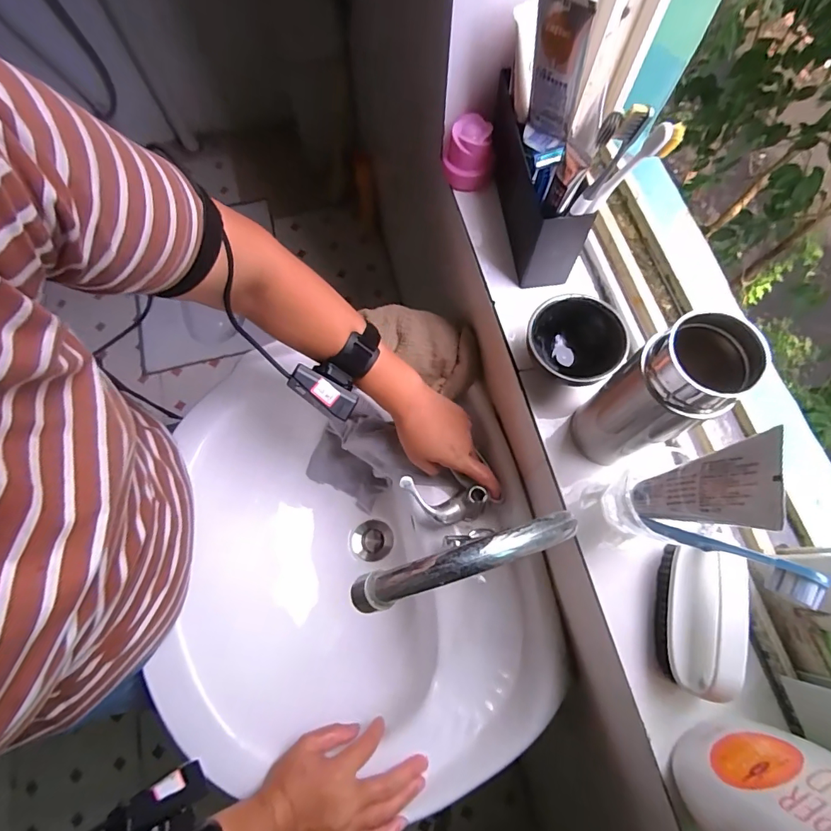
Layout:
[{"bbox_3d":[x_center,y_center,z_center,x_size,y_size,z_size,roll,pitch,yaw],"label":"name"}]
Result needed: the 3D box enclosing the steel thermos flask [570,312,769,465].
[{"bbox_3d":[0.176,-0.011,0.347,0.057,0.177,0.058,0,71,0],"label":"steel thermos flask"}]

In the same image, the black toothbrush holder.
[{"bbox_3d":[0.116,-0.241,0.462,0.051,0.096,0.197,-10,71,-3],"label":"black toothbrush holder"}]

